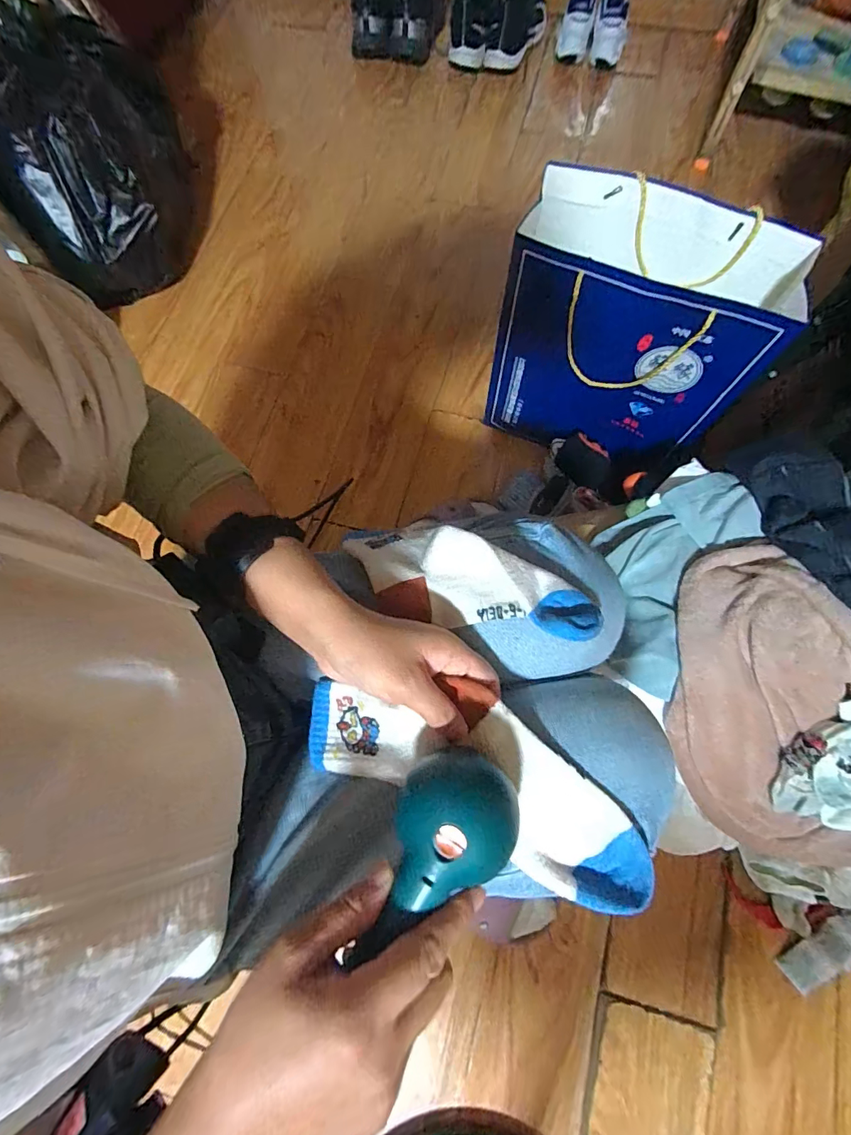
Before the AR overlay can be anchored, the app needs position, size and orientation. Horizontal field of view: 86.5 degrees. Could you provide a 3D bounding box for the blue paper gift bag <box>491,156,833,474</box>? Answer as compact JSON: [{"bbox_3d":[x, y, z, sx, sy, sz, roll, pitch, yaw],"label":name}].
[{"bbox_3d":[0.270,-0.316,0.646,0.310,0.309,0.165,18,75,8],"label":"blue paper gift bag"}]

